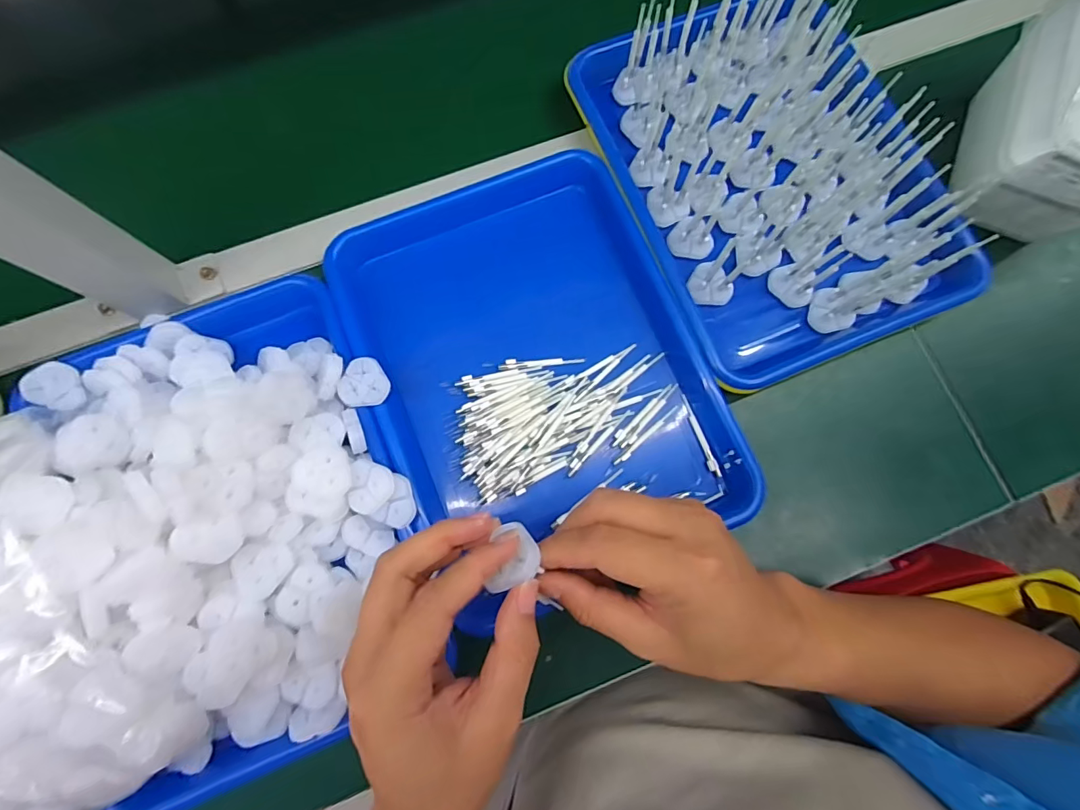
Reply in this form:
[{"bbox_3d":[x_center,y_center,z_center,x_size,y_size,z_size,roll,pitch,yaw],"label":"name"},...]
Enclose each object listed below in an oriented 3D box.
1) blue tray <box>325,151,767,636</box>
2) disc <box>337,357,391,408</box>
[{"bbox_3d":[-0.007,-0.028,0.378,0.246,0.042,0.329,-23,80,-5],"label":"blue tray"},{"bbox_3d":[-0.131,-0.017,0.349,0.036,0.012,0.035,0,79,-1],"label":"disc"}]

